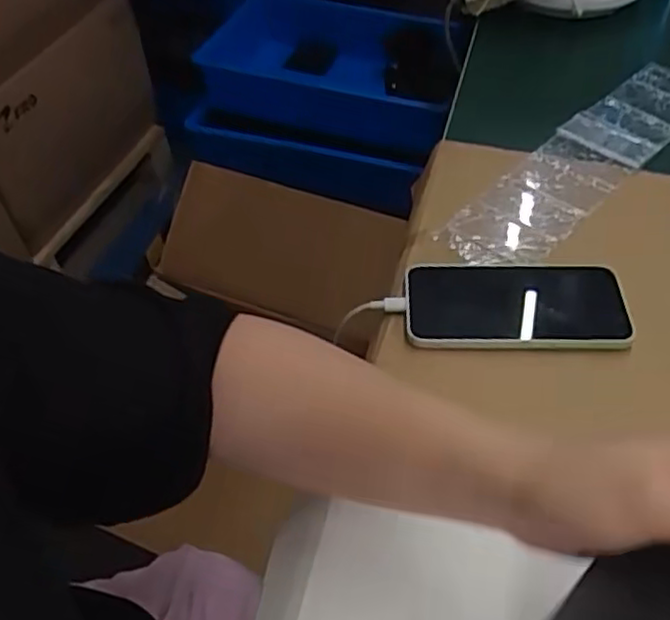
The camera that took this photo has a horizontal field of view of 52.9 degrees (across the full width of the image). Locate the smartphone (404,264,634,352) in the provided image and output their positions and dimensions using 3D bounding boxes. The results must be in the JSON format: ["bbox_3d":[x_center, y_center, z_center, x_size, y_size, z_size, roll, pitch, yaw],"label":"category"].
[{"bbox_3d":[0.131,-0.007,0.490,0.155,0.010,0.082,4,49,5],"label":"smartphone"}]

